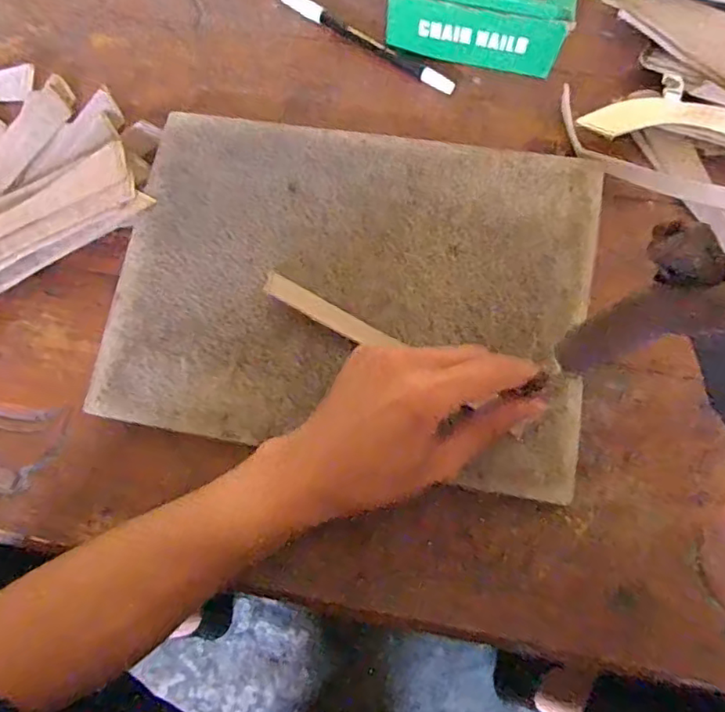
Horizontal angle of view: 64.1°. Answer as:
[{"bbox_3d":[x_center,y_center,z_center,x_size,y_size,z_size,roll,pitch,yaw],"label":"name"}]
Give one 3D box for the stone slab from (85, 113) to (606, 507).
[{"bbox_3d":[-0.006,-0.044,0.366,0.289,0.017,0.213,9,74,5],"label":"stone slab"}]

